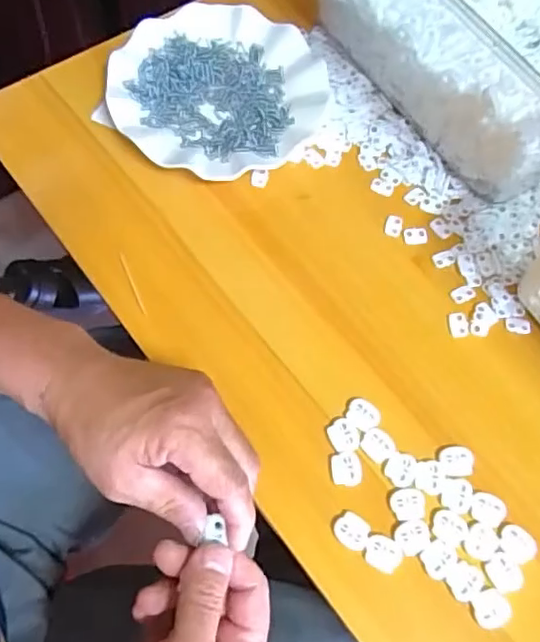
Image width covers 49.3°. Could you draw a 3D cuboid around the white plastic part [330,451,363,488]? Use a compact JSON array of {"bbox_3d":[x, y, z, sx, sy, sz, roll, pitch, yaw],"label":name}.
[{"bbox_3d":[0.051,0.099,0.394,0.021,0.004,0.022,-1,66,-4],"label":"white plastic part"}]

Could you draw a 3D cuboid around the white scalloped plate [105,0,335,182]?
[{"bbox_3d":[-0.046,-0.197,0.510,0.173,0.027,0.177,1,66,-3],"label":"white scalloped plate"}]

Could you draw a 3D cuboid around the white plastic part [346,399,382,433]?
[{"bbox_3d":[0.065,0.064,0.408,0.023,0.004,0.020,42,70,15],"label":"white plastic part"}]

